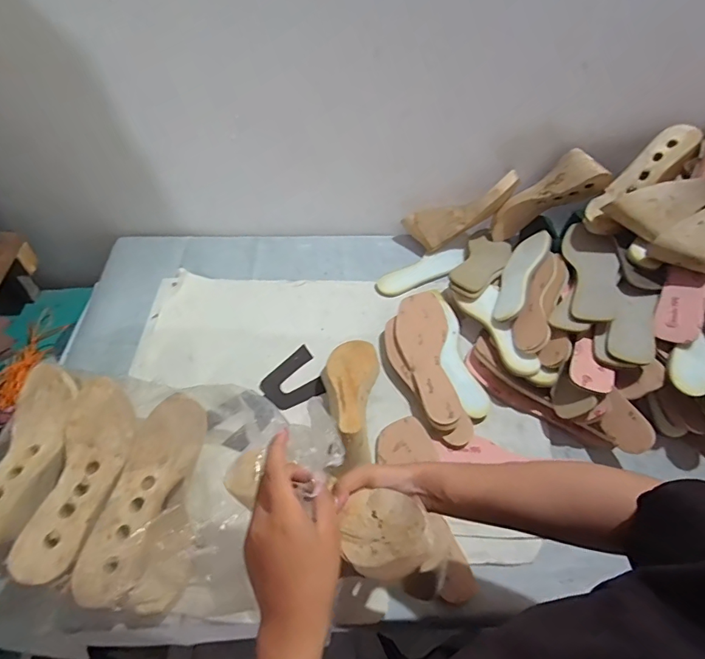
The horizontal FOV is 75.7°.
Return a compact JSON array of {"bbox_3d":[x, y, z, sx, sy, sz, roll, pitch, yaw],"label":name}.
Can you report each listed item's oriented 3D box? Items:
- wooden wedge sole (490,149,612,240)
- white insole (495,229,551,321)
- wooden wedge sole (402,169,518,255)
[{"bbox_3d":[0.356,-0.241,0.838,0.081,0.230,0.059,43,56,-12],"label":"wooden wedge sole"},{"bbox_3d":[0.297,-0.098,0.815,0.012,0.082,0.242,49,55,-20],"label":"white insole"},{"bbox_3d":[0.210,-0.220,0.863,0.226,0.073,0.054,-24,47,25],"label":"wooden wedge sole"}]

